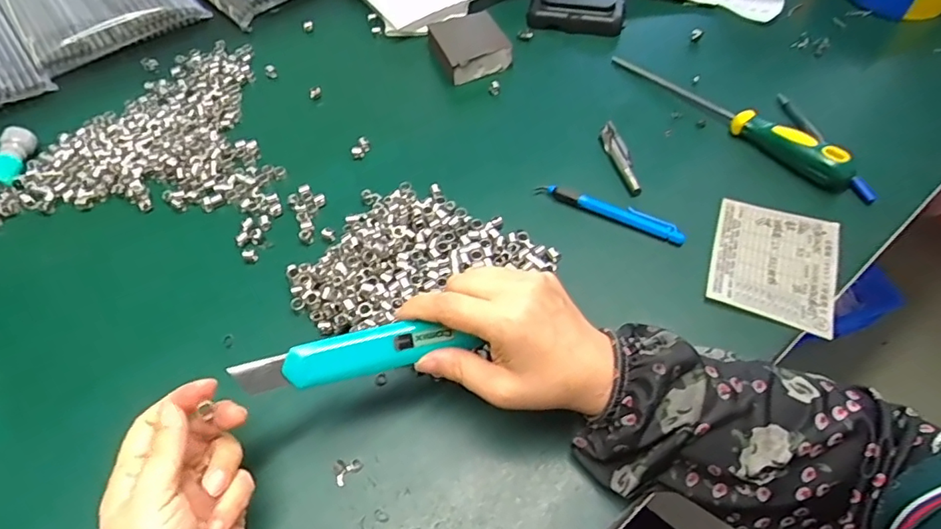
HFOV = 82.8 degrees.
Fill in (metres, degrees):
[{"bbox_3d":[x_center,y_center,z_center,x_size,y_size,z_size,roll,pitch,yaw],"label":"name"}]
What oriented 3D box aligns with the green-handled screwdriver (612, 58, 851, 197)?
[{"bbox_3d":[0.233,-0.147,0.495,0.024,0.035,0.246,-35,61,-19],"label":"green-handled screwdriver"}]

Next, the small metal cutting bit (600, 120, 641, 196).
[{"bbox_3d":[0.133,-0.095,0.478,0.015,0.016,0.088,-7,56,-2],"label":"small metal cutting bit"}]

